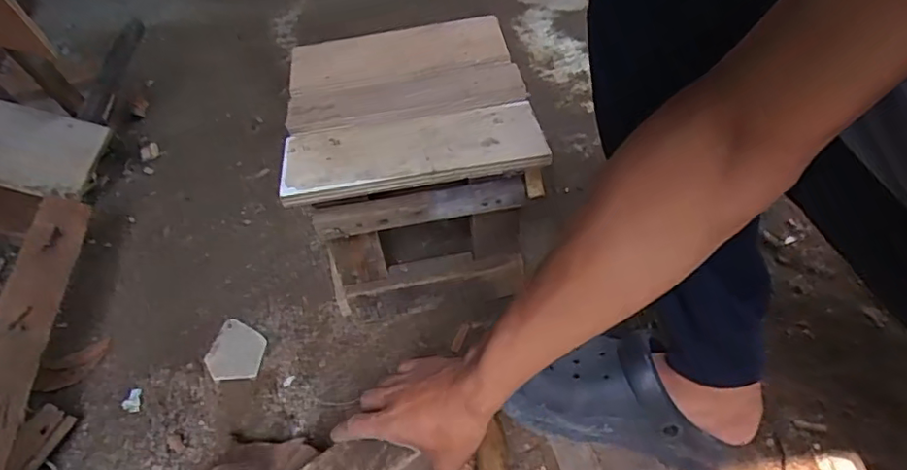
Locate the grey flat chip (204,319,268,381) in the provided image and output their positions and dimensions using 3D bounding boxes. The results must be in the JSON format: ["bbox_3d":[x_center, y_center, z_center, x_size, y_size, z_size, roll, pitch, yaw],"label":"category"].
[{"bbox_3d":[-0.280,0.148,0.767,0.073,0.005,0.085,2,44,11],"label":"grey flat chip"}]

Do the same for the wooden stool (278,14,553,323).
[{"bbox_3d":[-0.045,-0.080,0.768,0.270,0.260,0.284,-10,43,-2],"label":"wooden stool"}]

